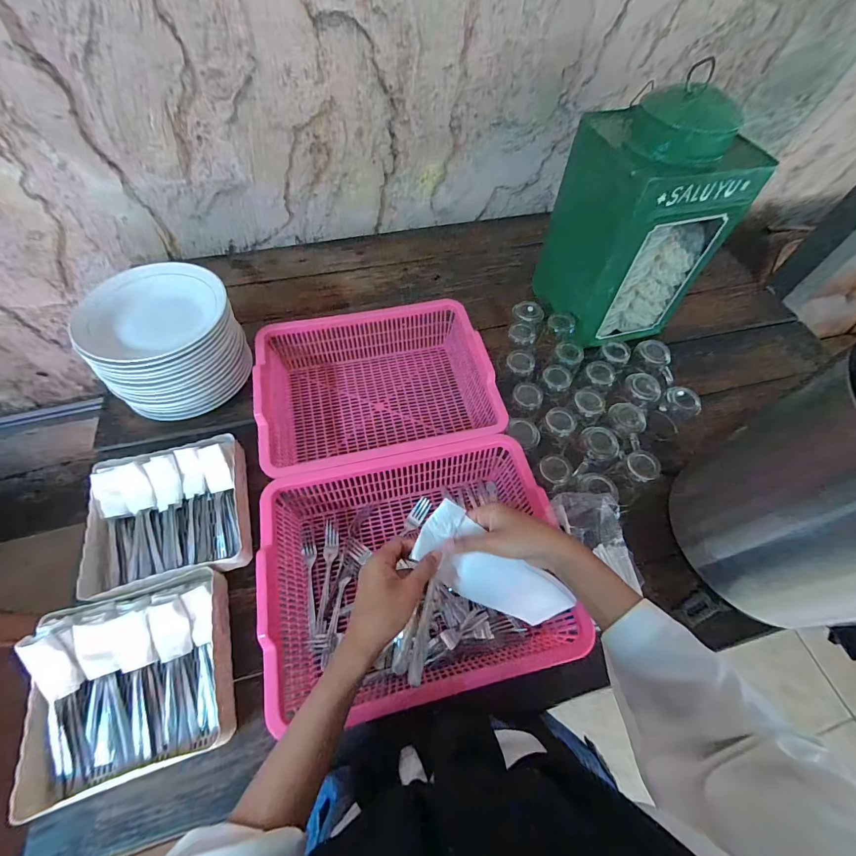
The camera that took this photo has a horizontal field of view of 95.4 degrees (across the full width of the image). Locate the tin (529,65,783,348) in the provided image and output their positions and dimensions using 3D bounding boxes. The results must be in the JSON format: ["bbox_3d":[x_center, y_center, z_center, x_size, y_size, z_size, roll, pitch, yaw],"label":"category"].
[{"bbox_3d":[0.383,-0.376,0.714,0.213,0.353,0.231,-17,62,-12],"label":"tin"}]

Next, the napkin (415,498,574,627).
[{"bbox_3d":[0.071,0.161,0.432,0.184,0.022,0.072,38,86,-8],"label":"napkin"}]

